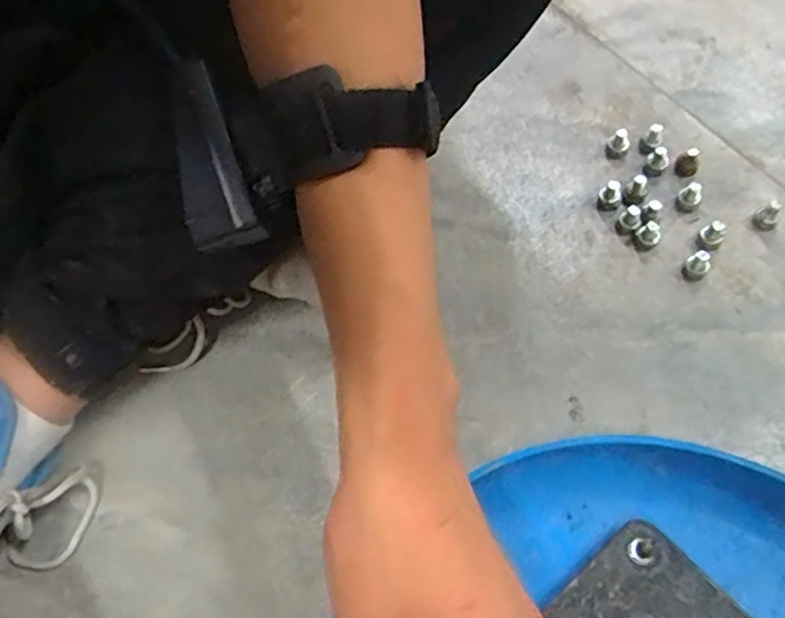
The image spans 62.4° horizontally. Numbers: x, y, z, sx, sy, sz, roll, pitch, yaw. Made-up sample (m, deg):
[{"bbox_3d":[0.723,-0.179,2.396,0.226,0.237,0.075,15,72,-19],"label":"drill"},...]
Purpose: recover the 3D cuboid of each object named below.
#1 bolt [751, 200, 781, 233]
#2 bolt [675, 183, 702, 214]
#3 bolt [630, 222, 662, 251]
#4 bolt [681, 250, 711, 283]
[{"bbox_3d":[0.230,-0.057,0.398,0.013,0.016,0.014,-2,61,3],"label":"bolt"},{"bbox_3d":[0.187,-0.070,0.407,0.014,0.013,0.017,28,67,18],"label":"bolt"},{"bbox_3d":[0.156,-0.044,0.398,0.015,0.013,0.015,-2,61,3],"label":"bolt"},{"bbox_3d":[0.179,-0.025,0.381,0.013,0.015,0.012,-2,61,3],"label":"bolt"}]

